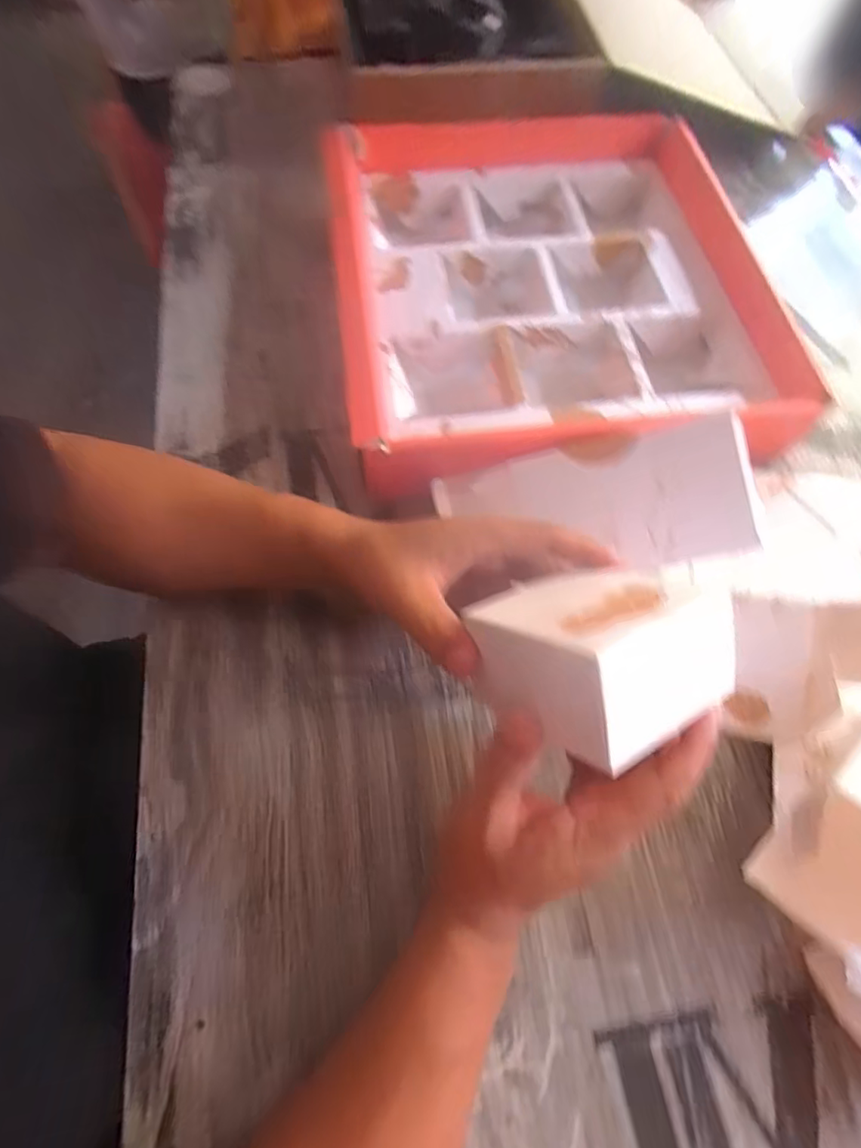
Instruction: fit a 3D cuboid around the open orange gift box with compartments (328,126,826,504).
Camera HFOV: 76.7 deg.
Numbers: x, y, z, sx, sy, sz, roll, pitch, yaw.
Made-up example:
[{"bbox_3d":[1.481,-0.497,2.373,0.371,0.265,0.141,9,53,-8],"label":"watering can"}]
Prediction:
[{"bbox_3d":[0.095,-0.260,0.478,0.346,0.063,0.394,-5,66,-1],"label":"open orange gift box with compartments"}]

